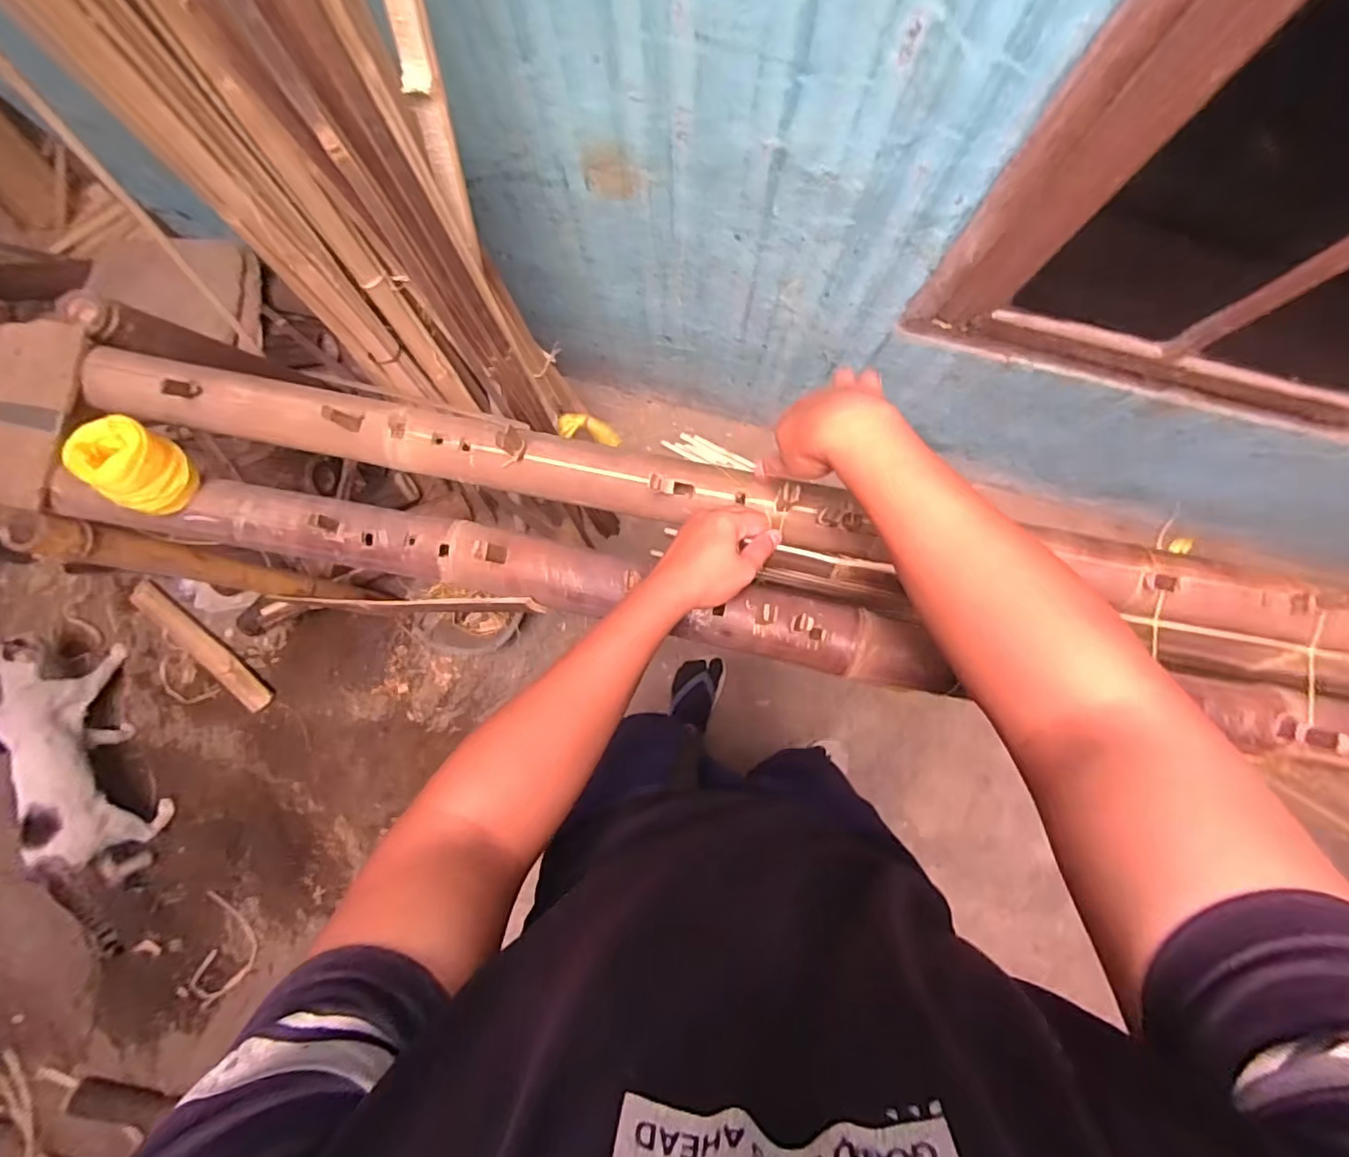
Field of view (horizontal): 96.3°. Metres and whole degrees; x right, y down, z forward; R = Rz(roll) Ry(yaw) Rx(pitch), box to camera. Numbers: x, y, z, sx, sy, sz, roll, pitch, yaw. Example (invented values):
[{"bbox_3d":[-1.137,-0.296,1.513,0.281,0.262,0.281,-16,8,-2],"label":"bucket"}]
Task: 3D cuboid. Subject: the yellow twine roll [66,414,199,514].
[{"bbox_3d":[-0.530,-0.115,0.592,0.078,0.084,0.072,0,86,1],"label":"yellow twine roll"}]

